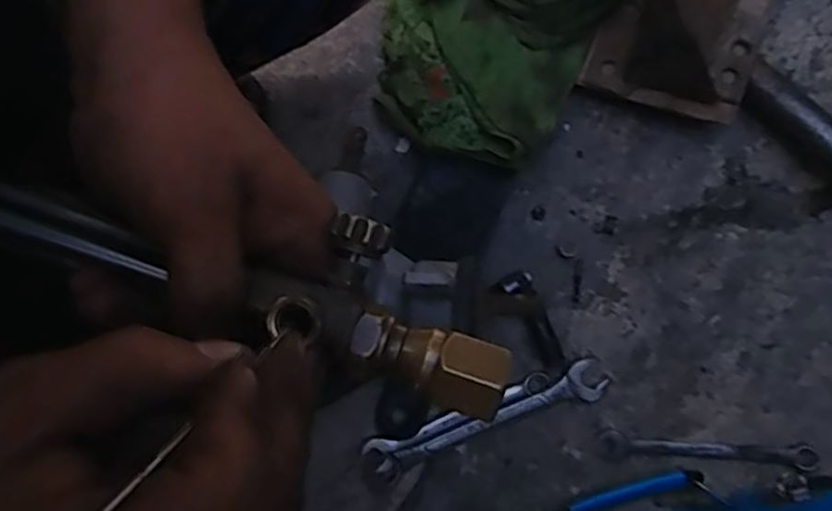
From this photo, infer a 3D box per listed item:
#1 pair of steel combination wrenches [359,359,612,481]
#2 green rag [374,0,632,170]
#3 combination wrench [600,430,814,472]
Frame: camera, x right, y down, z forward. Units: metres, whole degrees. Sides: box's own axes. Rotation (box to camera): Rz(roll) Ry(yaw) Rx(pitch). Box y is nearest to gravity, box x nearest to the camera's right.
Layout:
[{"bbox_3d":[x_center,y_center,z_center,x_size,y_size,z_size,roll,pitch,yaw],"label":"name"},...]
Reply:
[{"bbox_3d":[0.059,0.134,0.565,0.200,0.018,0.036,-22,79,-4],"label":"pair of steel combination wrenches"},{"bbox_3d":[0.078,-0.232,0.592,0.190,0.093,0.298,24,80,5],"label":"green rag"},{"bbox_3d":[0.226,0.155,0.537,0.161,0.014,0.022,4,79,1],"label":"combination wrench"}]

